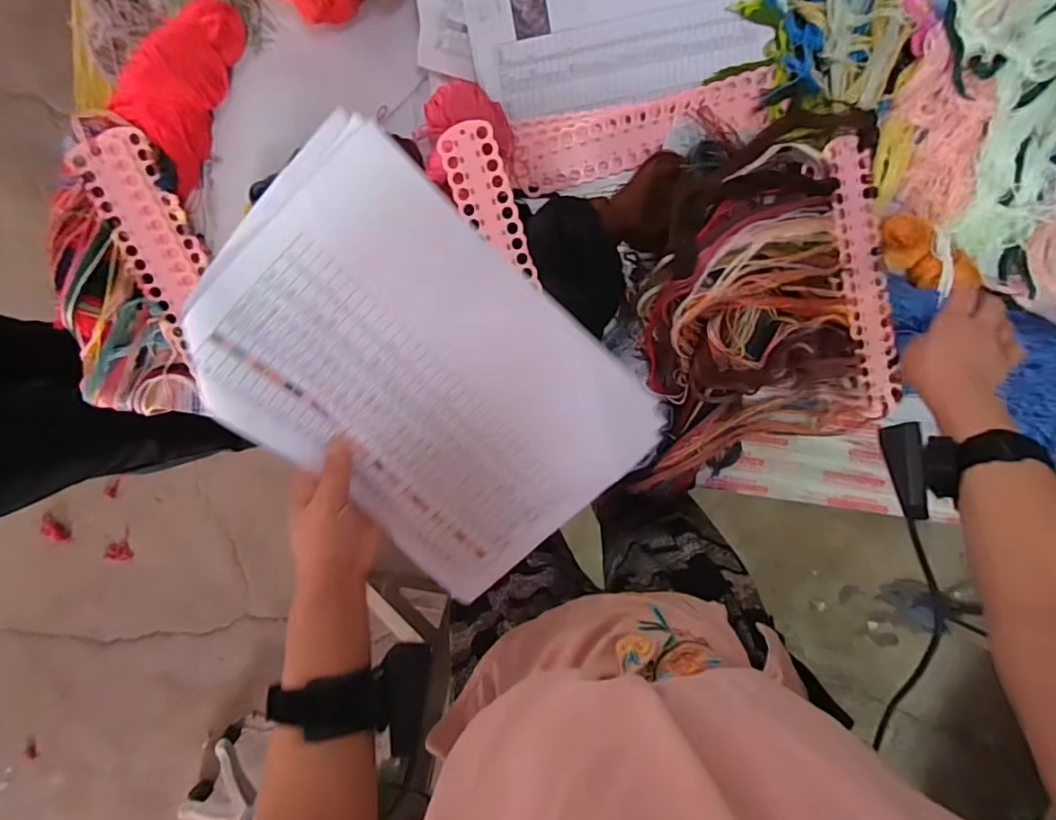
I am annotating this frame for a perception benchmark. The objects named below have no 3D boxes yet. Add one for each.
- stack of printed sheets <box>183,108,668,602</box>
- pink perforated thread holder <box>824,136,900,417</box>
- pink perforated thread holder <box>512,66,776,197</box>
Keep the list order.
[{"bbox_3d":[-0.067,-0.015,0.363,0.310,0.052,0.216,44,94,-8],"label":"stack of printed sheets"},{"bbox_3d":[0.376,-0.143,0.572,0.055,0.009,0.302,-13,99,-1],"label":"pink perforated thread holder"},{"bbox_3d":[0.120,-0.297,0.557,0.274,0.006,0.069,-10,115,5],"label":"pink perforated thread holder"}]

